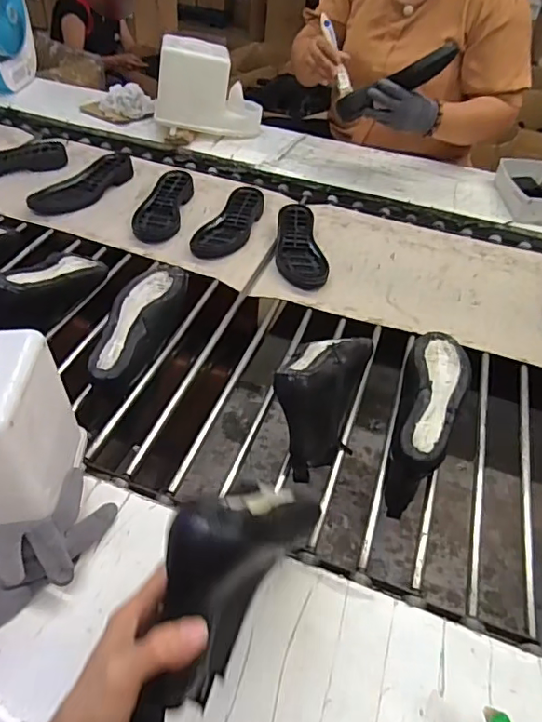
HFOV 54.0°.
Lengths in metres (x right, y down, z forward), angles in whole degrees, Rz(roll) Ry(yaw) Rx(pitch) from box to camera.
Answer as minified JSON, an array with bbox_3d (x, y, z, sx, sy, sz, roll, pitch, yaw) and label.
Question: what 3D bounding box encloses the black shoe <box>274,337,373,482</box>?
[{"bbox_3d":[0.067,0.034,0.692,0.109,0.103,0.228,13,44,8],"label":"black shoe"}]

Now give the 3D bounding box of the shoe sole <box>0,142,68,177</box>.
[{"bbox_3d":[-0.579,-0.430,1.150,0.257,0.035,0.112,-22,50,-25],"label":"shoe sole"}]

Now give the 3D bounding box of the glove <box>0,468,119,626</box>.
[{"bbox_3d":[-0.225,0.174,0.489,0.085,0.065,0.169,35,52,28],"label":"glove"}]

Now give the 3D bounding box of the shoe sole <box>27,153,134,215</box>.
[{"bbox_3d":[-0.379,-0.366,1.103,0.084,0.034,0.251,25,48,20],"label":"shoe sole"}]

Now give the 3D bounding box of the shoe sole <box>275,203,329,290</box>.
[{"bbox_3d":[0.057,-0.218,0.991,0.091,0.035,0.227,4,44,-1],"label":"shoe sole"}]

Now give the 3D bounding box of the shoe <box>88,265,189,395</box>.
[{"bbox_3d":[-0.192,-0.052,0.767,0.079,0.073,0.215,17,45,12],"label":"shoe"}]

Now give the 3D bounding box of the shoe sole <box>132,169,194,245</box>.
[{"bbox_3d":[-0.215,-0.309,1.057,0.091,0.039,0.229,6,44,2],"label":"shoe sole"}]

